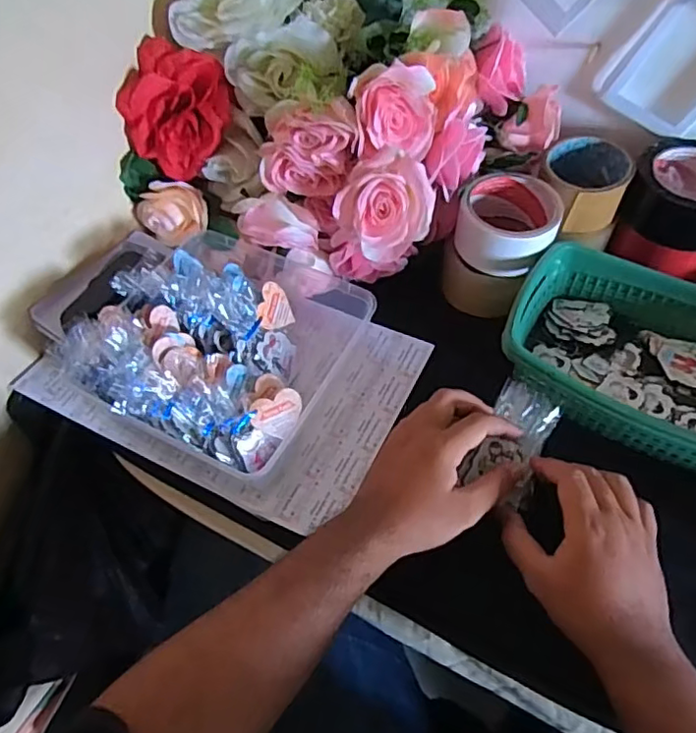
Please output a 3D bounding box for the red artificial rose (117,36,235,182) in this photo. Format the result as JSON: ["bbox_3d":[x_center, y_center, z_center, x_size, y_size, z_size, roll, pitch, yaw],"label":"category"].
[{"bbox_3d":[-0.153,-0.231,0.536,0.090,0.094,0.059,19,57,14],"label":"red artificial rose"}]

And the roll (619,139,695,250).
[{"bbox_3d":[0.323,-0.160,0.561,0.102,0.062,0.102,0,55,1],"label":"roll"}]

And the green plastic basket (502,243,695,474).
[{"bbox_3d":[0.261,-0.006,0.489,0.241,0.070,0.144,23,58,16],"label":"green plastic basket"}]

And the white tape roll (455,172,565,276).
[{"bbox_3d":[0.148,-0.135,0.545,0.087,0.052,0.084,0,55,1],"label":"white tape roll"}]

